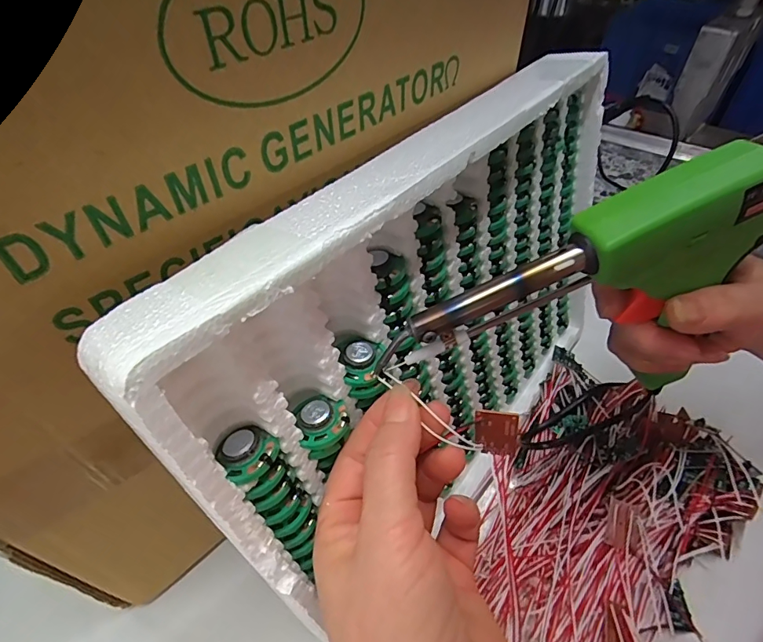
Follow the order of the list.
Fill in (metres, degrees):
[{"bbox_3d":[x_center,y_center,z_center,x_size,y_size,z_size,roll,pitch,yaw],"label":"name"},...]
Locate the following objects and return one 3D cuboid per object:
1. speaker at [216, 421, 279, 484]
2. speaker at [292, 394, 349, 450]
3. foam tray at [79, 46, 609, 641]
[{"bbox_3d":[-0.056,0.054,0.181,0.024,0.006,0.022,0,47,0],"label":"speaker"},{"bbox_3d":[-0.026,0.045,0.200,0.023,0.008,0.023,0,47,0],"label":"speaker"},{"bbox_3d":[0.044,-0.002,0.273,0.040,0.236,0.332,22,51,37],"label":"foam tray"}]

